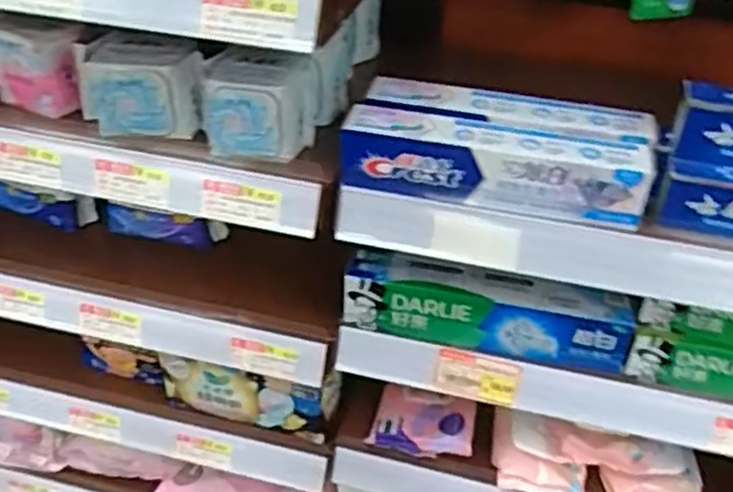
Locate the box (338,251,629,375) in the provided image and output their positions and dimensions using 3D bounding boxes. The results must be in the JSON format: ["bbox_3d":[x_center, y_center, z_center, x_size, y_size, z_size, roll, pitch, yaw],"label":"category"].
[{"bbox_3d":[0.099,0.055,0.635,0.238,0.067,0.034,7,40,12],"label":"box"}]

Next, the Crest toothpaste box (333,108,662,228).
[{"bbox_3d":[0.092,-0.059,0.548,0.213,0.049,0.049,8,40,13],"label":"Crest toothpaste box"}]

